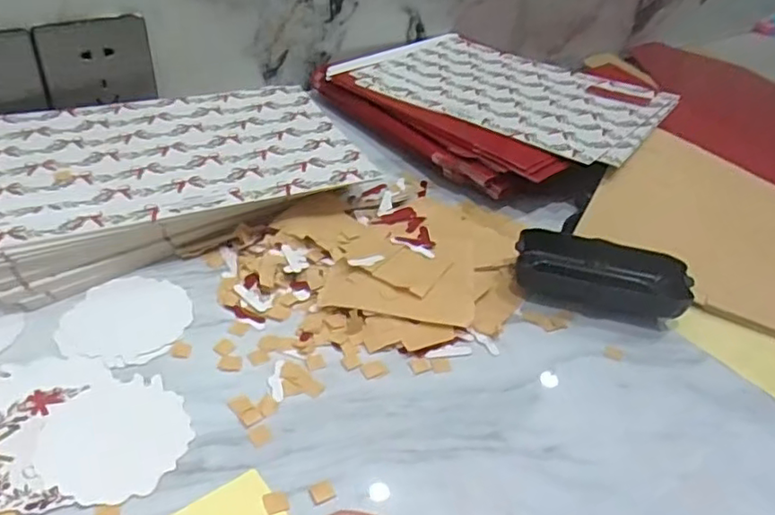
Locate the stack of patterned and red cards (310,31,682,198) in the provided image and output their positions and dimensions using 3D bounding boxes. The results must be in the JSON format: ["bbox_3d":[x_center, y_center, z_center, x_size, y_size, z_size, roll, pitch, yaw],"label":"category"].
[{"bbox_3d":[0.099,-0.156,0.601,0.232,0.040,0.294,-27,50,-35],"label":"stack of patterned and red cards"}]

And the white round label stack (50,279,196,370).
[{"bbox_3d":[-0.153,0.035,0.372,0.069,0.004,0.070,4,39,-3],"label":"white round label stack"}]

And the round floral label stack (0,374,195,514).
[{"bbox_3d":[-0.145,0.088,0.302,0.093,0.004,0.069,-8,41,-17],"label":"round floral label stack"}]

